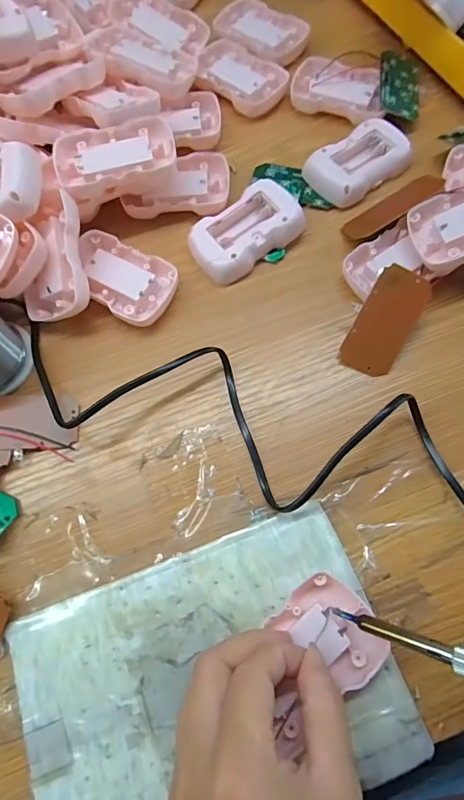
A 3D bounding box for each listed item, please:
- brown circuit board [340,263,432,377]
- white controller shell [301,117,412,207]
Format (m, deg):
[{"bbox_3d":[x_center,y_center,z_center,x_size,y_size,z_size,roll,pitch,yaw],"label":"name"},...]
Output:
[{"bbox_3d":[0.107,-0.054,0.301,0.037,0.004,0.076,27,95,-2],"label":"brown circuit board"},{"bbox_3d":[0.104,-0.197,0.352,0.083,0.015,0.050,-35,73,-9],"label":"white controller shell"}]

